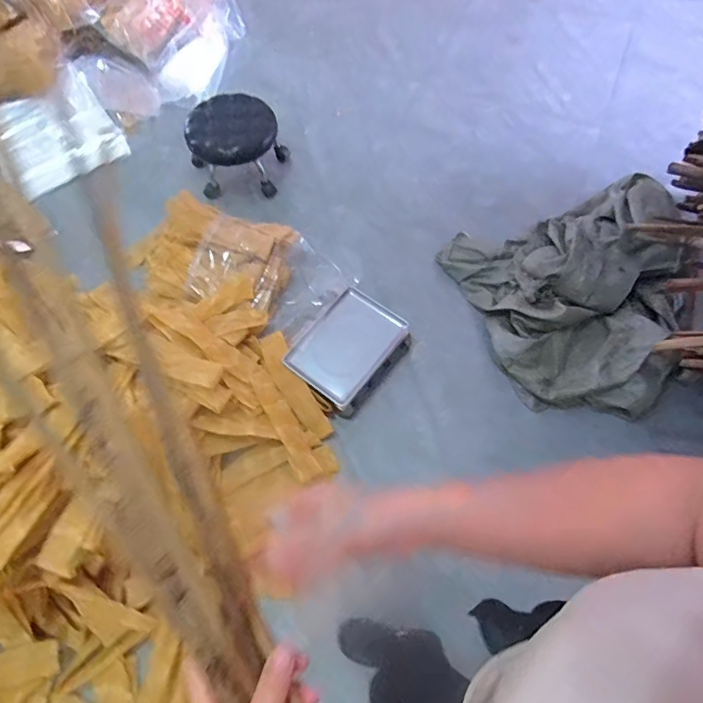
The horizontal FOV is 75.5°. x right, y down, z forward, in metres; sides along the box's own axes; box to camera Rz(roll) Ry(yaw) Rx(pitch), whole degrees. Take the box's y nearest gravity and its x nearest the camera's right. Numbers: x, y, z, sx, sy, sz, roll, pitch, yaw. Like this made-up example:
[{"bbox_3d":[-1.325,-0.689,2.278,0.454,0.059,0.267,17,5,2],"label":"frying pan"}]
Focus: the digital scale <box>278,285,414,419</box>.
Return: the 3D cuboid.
[{"bbox_3d":[-0.005,-0.015,1.427,0.260,0.080,0.362,37,71,17],"label":"digital scale"}]

